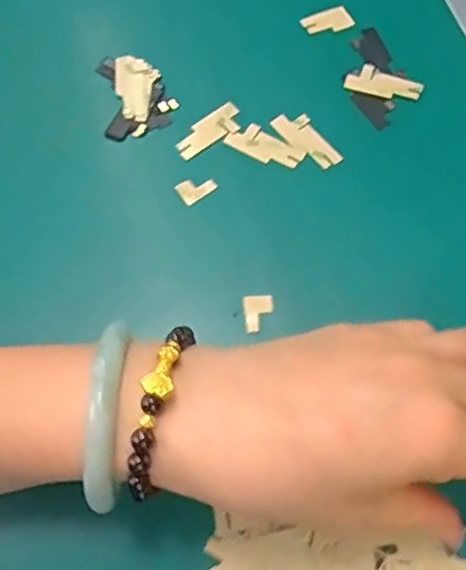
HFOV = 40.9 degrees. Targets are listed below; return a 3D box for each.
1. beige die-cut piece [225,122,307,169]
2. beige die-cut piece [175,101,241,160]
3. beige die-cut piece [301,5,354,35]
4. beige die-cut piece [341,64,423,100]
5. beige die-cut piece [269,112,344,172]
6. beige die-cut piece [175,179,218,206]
[{"bbox_3d":[0.017,-0.072,0.325,0.039,0.004,0.016,27,69,10],"label":"beige die-cut piece"},{"bbox_3d":[-0.013,-0.081,0.327,0.039,0.004,0.015,-33,71,-15],"label":"beige die-cut piece"},{"bbox_3d":[0.054,-0.150,0.354,0.028,0.004,0.016,-18,68,-9],"label":"beige die-cut piece"},{"bbox_3d":[0.082,-0.109,0.337,0.040,0.004,0.019,20,68,7],"label":"beige die-cut piece"},{"bbox_3d":[0.039,-0.076,0.326,0.018,0.004,0.041,-39,73,-16],"label":"beige die-cut piece"},{"bbox_3d":[-0.019,-0.049,0.316,0.019,0.004,0.012,-36,72,-15],"label":"beige die-cut piece"}]

